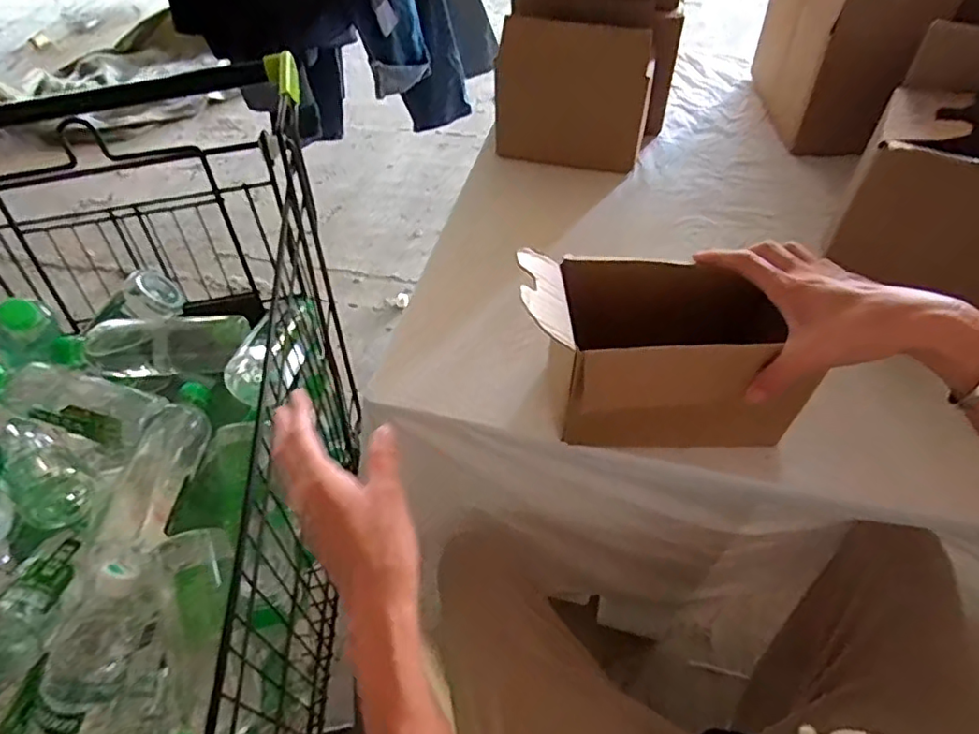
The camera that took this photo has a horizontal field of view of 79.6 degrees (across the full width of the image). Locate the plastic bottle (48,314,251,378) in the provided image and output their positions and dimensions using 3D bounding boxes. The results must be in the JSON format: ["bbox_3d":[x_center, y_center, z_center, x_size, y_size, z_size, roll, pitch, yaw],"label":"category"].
[{"bbox_3d":[-0.379,-0.025,0.676,0.204,0.058,0.064,-5,52,2],"label":"plastic bottle"}]

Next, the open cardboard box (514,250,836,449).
[{"bbox_3d":[0.137,-0.015,0.500,0.202,0.148,0.138,-9,51,-3],"label":"open cardboard box"}]

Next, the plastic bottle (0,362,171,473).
[{"bbox_3d":[-0.470,0.043,0.662,0.211,0.079,0.081,21,54,0],"label":"plastic bottle"}]

